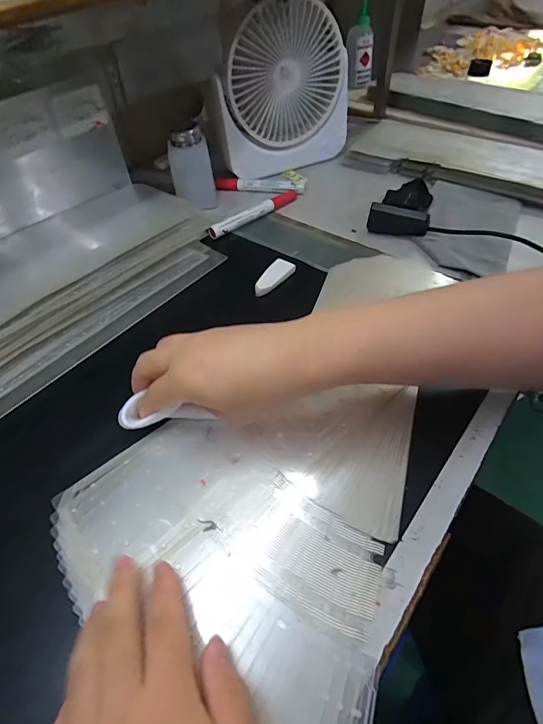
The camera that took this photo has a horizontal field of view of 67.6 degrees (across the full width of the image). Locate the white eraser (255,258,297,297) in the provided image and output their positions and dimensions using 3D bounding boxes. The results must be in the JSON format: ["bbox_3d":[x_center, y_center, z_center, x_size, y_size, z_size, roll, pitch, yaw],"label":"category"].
[{"bbox_3d":[0.001,-0.093,0.447,0.026,0.011,0.056,31,58,28],"label":"white eraser"}]

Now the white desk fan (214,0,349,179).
[{"bbox_3d":[0.020,-0.353,0.547,0.179,0.193,0.049,-27,52,-18],"label":"white desk fan"}]

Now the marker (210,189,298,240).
[{"bbox_3d":[-0.019,-0.197,0.533,0.146,0.017,0.017,-37,56,-24],"label":"marker"}]

